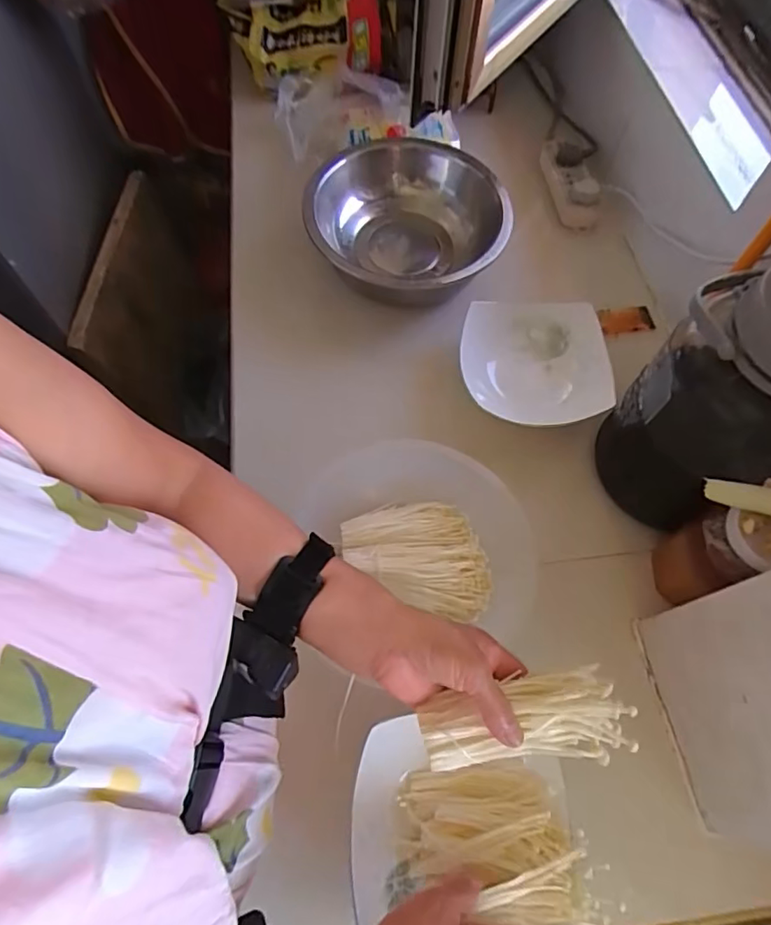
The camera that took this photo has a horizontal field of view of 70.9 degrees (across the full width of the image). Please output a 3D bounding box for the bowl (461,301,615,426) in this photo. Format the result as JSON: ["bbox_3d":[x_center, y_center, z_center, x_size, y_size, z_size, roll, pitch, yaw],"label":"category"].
[{"bbox_3d":[0.181,-0.117,0.686,0.176,0.073,0.179,2,64,0],"label":"bowl"}]

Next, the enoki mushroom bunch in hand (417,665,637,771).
[{"bbox_3d":[0.100,0.187,0.391,0.145,0.031,0.058,-6,64,-4],"label":"enoki mushroom bunch in hand"}]

